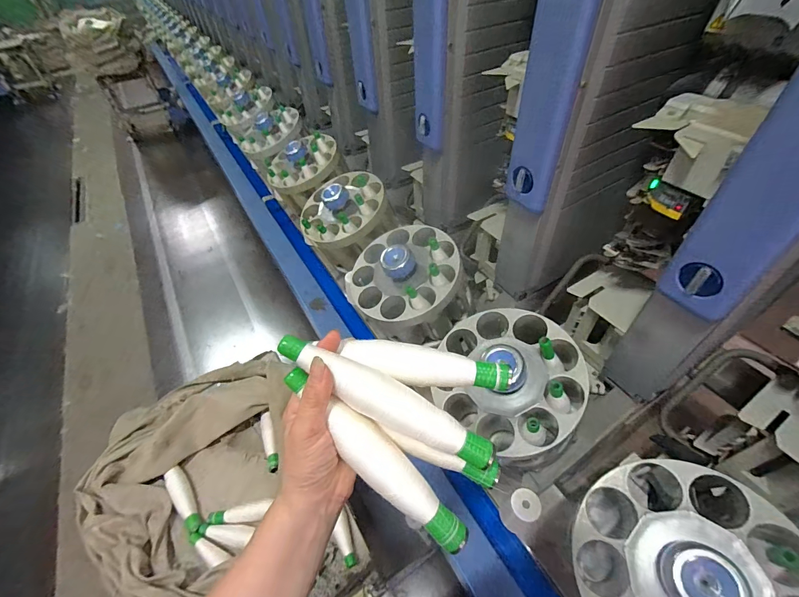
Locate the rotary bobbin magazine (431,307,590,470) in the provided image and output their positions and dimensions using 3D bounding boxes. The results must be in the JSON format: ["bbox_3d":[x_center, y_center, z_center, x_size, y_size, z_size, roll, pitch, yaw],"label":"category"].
[{"bbox_3d":[0.184,0.135,0.622,0.246,0.120,0.257,-13,56,19],"label":"rotary bobbin magazine"}]

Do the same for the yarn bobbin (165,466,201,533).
[{"bbox_3d":[-0.458,0.427,0.754,0.034,0.030,0.151,-32,53,-25],"label":"yarn bobbin"}]

